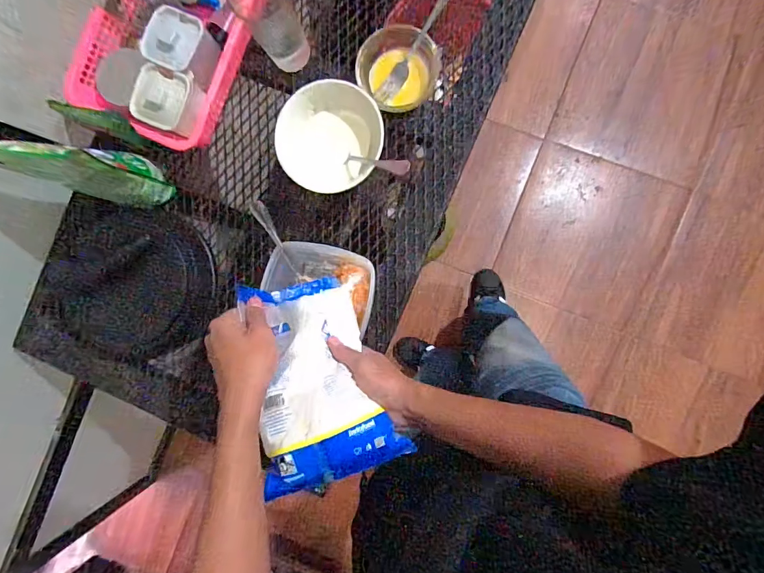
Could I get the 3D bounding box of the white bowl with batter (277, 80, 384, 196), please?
[{"bbox_3d":[-0.073,-0.219,0.611,0.138,0.072,0.155,4,91,6],"label":"white bowl with batter"}]

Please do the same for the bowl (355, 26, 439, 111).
[{"bbox_3d":[0.021,-0.324,0.608,0.111,0.054,0.118,0,90,6],"label":"bowl"}]

